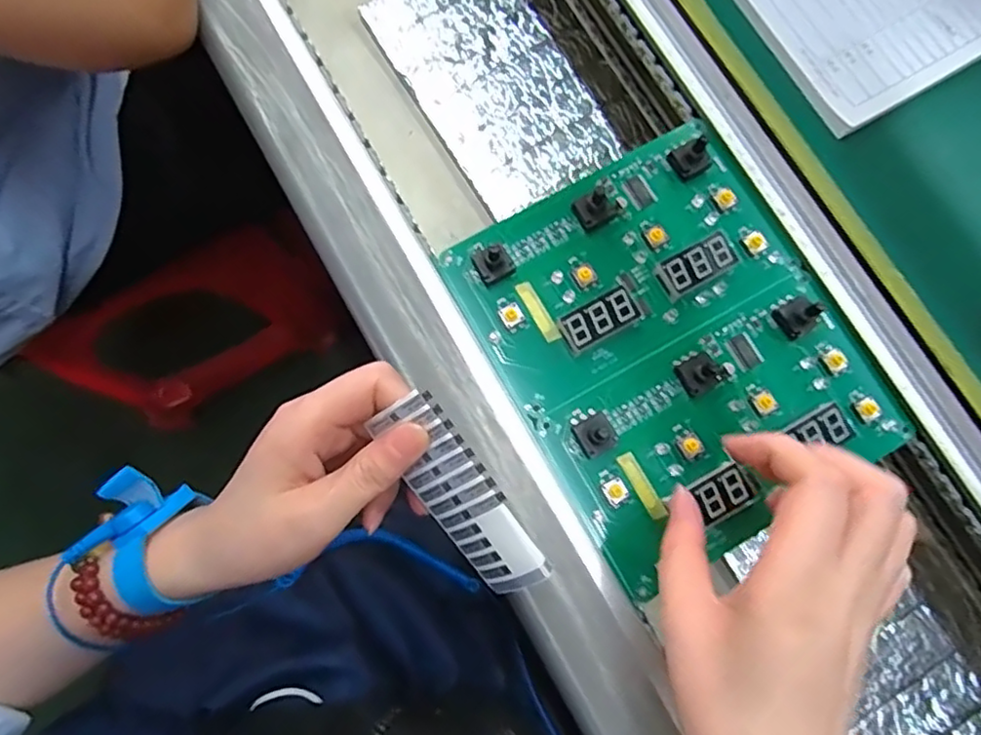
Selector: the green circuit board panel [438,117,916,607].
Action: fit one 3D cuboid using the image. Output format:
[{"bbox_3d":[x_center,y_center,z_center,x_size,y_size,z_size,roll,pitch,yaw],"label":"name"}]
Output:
[{"bbox_3d":[0.090,-0.014,0.312,0.160,0.017,0.193,-30,80,-6],"label":"green circuit board panel"}]

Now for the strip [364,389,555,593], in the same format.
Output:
[{"bbox_3d":[-0.012,0.052,0.245,0.033,0.004,0.088,-32,97,28],"label":"strip"}]

